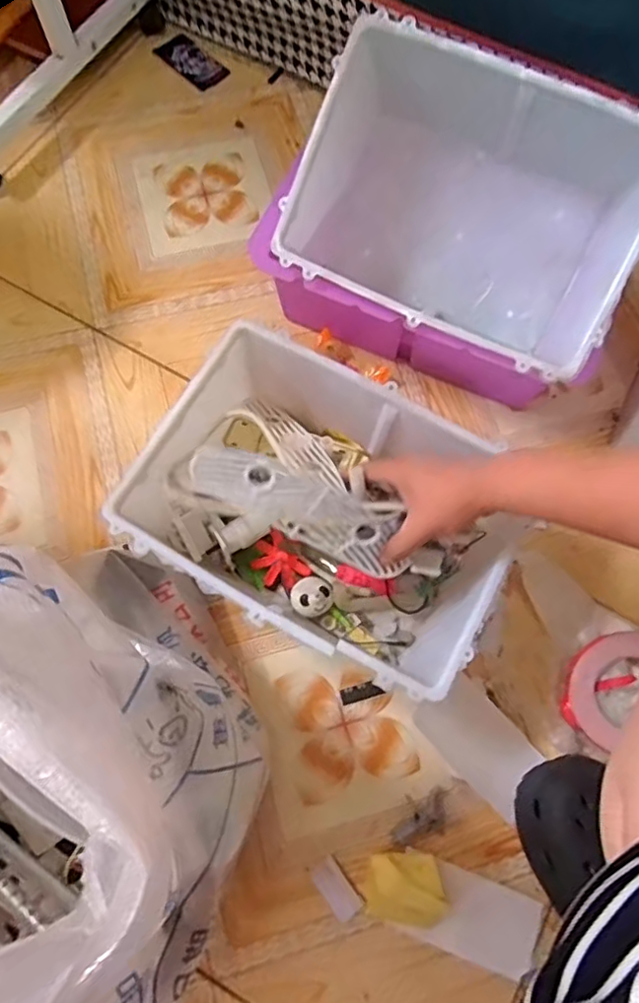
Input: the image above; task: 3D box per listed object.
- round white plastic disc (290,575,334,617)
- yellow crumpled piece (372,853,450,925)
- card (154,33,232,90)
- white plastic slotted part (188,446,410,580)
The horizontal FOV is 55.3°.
[{"bbox_3d":[-0.008,0.101,0.650,0.044,0.023,0.042,-32,76,-11],"label":"round white plastic disc"},{"bbox_3d":[0.079,0.360,0.556,0.065,0.054,0.062,-1,72,-2],"label":"yellow crumpled piece"},{"bbox_3d":[-0.190,-0.654,0.905,0.101,0.007,0.057,42,76,11],"label":"card"},{"bbox_3d":[-0.011,0.008,0.536,0.209,0.064,0.015,26,27,-18],"label":"white plastic slotted part"}]

